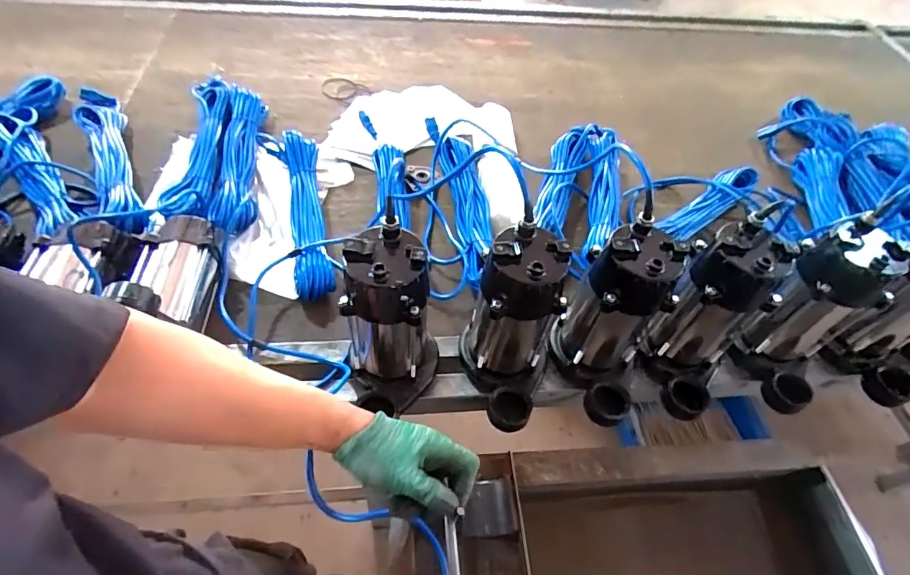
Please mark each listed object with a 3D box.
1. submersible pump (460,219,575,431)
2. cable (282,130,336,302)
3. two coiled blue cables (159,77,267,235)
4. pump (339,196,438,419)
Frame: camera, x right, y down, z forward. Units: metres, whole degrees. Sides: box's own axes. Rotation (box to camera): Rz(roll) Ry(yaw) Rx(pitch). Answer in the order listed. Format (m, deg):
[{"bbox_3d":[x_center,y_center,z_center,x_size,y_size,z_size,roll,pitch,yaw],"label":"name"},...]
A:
[{"bbox_3d":[0.065,0.059,0.580,0.112,0.235,0.135,15,54,6],"label":"submersible pump"},{"bbox_3d":[-0.247,-0.132,0.803,0.070,0.051,0.344,-9,55,-12],"label":"cable"},{"bbox_3d":[-0.429,-0.252,0.875,0.143,0.058,0.419,-5,55,-9],"label":"two coiled blue cables"},{"bbox_3d":[-0.075,0.047,0.564,0.113,0.227,0.145,3,54,-3],"label":"pump"}]

